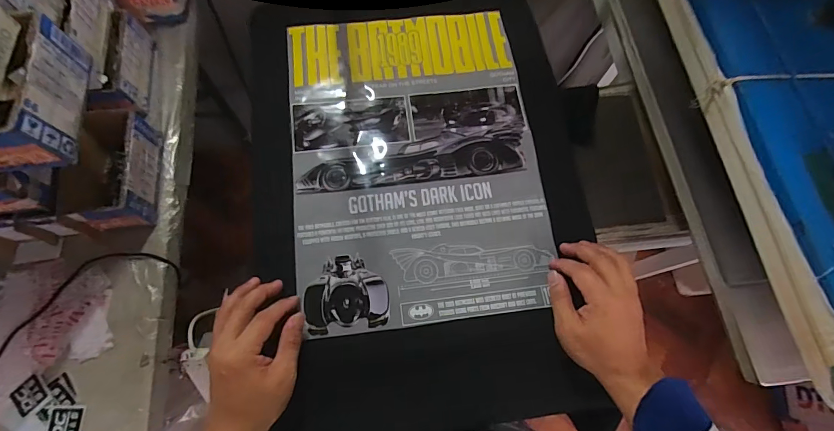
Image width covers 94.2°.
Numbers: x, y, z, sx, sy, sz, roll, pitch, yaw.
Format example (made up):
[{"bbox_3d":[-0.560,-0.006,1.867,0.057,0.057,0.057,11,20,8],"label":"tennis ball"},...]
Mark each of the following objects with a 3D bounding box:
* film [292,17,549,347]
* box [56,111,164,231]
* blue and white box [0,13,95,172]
[{"bbox_3d":[-0.004,-0.081,0.490,0.297,0.007,0.418,-6,71,-5],"label":"film"},{"bbox_3d":[-0.433,-0.064,0.558,0.085,0.090,0.155,-6,71,-5],"label":"box"},{"bbox_3d":[-0.429,-0.129,0.416,0.089,0.078,0.163,-4,71,-4],"label":"blue and white box"}]

